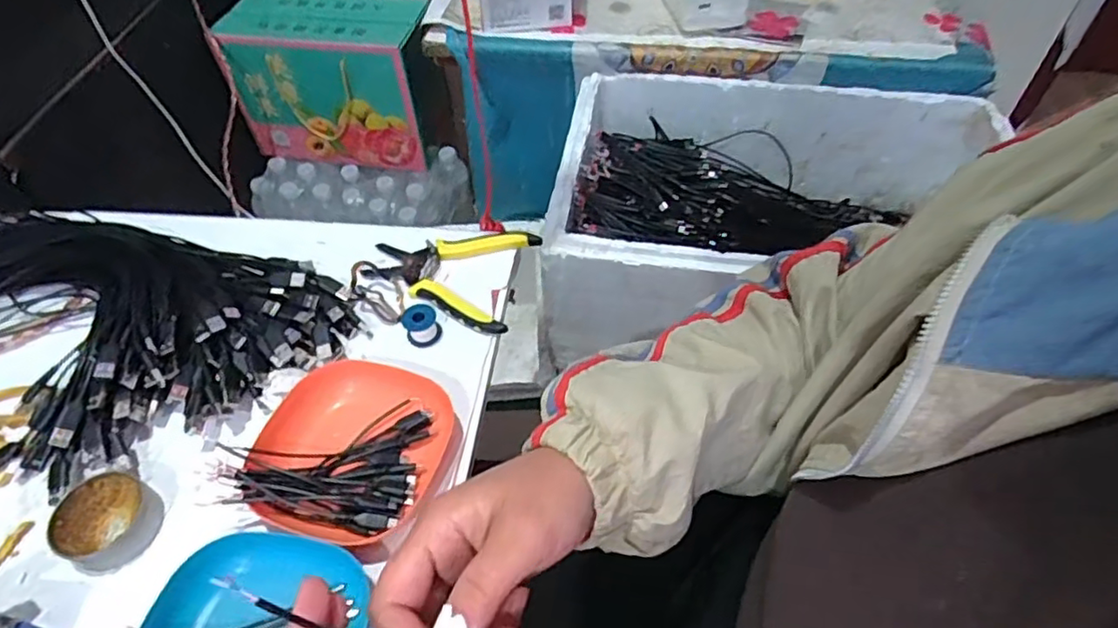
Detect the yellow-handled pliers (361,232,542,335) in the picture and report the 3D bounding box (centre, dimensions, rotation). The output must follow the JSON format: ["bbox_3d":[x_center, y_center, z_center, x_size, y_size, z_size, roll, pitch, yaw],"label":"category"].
[{"bbox_3d":[-0.108,-0.042,0.605,0.152,0.016,0.114,11,53,10],"label":"yellow-handled pliers"}]

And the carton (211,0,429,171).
[{"bbox_3d":[-0.382,-0.410,1.120,0.324,0.236,0.158,5,52,5],"label":"carton"}]

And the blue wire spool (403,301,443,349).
[{"bbox_3d":[-0.121,0.008,0.560,0.029,0.024,0.034,-21,54,-14],"label":"blue wire spool"}]

